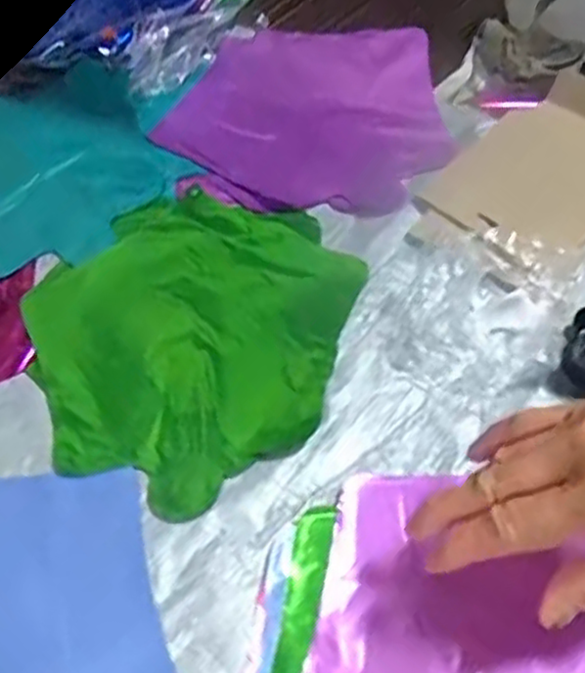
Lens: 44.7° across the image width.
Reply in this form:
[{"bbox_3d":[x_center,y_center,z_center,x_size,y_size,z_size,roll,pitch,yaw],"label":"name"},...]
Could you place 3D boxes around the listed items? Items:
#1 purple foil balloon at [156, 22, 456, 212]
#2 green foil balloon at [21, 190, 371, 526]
[{"bbox_3d":[0.001,-0.198,0.615,0.267,0.042,0.221,16,54,17],"label":"purple foil balloon"},{"bbox_3d":[-0.078,-0.008,0.492,0.221,0.009,0.245,12,53,15],"label":"green foil balloon"}]

